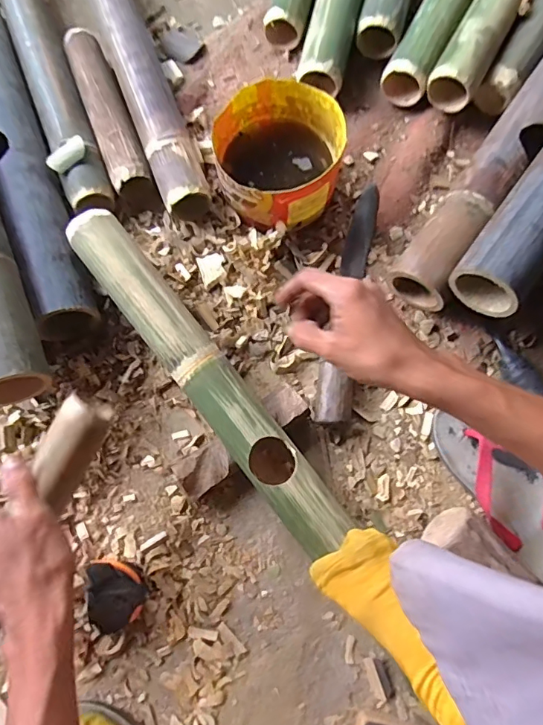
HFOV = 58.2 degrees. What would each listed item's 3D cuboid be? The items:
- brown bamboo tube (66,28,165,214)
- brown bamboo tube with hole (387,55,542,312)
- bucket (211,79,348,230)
[{"bbox_3d":[-0.208,-0.315,0.626,0.050,0.050,0.254,-21,79,-6],"label":"brown bamboo tube"},{"bbox_3d":[0.344,-0.323,0.621,0.071,0.093,0.605,35,80,7],"label":"brown bamboo tube with hole"},{"bbox_3d":[0.013,-0.247,0.595,0.141,0.086,0.154,0,77,0],"label":"bucket"}]

